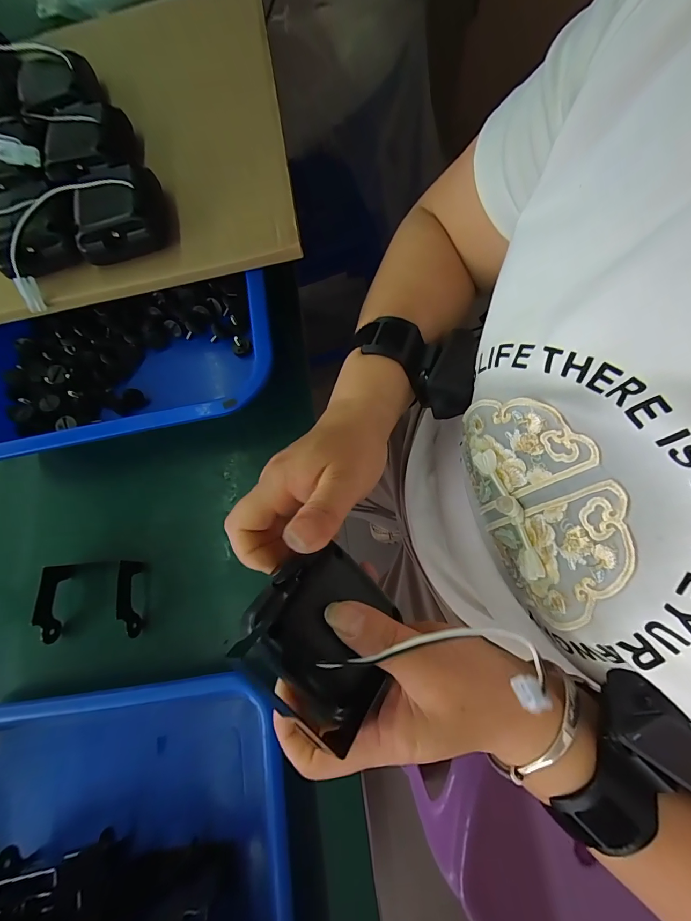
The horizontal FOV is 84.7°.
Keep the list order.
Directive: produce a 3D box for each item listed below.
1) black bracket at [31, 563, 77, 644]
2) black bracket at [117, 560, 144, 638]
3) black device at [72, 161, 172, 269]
[{"bbox_3d":[-0.216,0.105,0.280,0.013,0.020,0.055,4,75,7],"label":"black bracket"},{"bbox_3d":[-0.157,0.100,0.276,0.008,0.020,0.053,-9,73,3],"label":"black bracket"},{"bbox_3d":[-0.173,-0.190,0.288,0.066,0.032,0.061,-19,73,0],"label":"black device"}]

